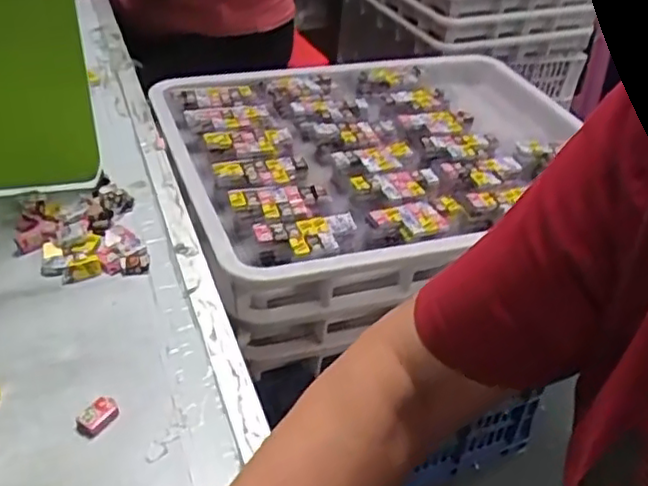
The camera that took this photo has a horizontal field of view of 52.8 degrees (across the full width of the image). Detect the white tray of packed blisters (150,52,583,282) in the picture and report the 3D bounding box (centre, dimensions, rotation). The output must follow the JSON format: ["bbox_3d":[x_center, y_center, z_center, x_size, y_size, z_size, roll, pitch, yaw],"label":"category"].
[{"bbox_3d":[0.092,-0.149,0.984,0.603,0.079,0.575,-8,40,-17],"label":"white tray of packed blisters"}]

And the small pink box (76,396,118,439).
[{"bbox_3d":[-0.157,0.120,0.454,0.020,0.007,0.032,19,40,17],"label":"small pink box"}]

